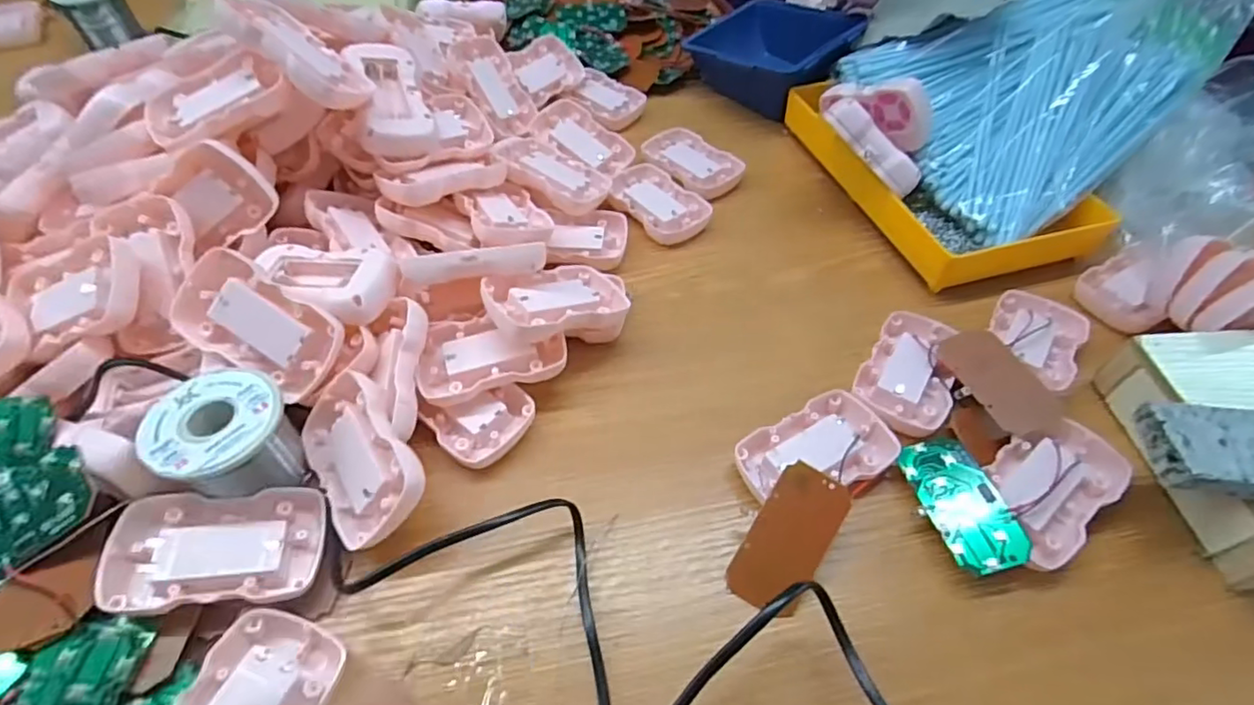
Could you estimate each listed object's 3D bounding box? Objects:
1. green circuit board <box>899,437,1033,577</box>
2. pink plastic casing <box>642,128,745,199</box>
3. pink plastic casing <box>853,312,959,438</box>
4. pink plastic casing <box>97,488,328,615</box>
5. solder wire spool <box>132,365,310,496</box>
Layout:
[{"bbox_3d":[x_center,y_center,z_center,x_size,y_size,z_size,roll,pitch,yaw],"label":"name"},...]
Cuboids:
[{"bbox_3d":[0.177,0.079,0.315,0.038,0.004,0.073,-21,50,1],"label":"green circuit board"},{"bbox_3d":[0.056,-0.166,0.518,0.059,0.012,0.086,-34,58,-23],"label":"pink plastic casing"},{"bbox_3d":[0.179,0.011,0.376,0.053,0.013,0.085,24,56,19],"label":"pink plastic casing"},{"bbox_3d":[-0.197,0.096,0.289,0.087,0.018,0.055,-4,55,-19],"label":"pink plastic casing"},{"bbox_3d":[-0.203,0.045,0.306,0.054,0.047,0.059,-1,52,1],"label":"solder wire spool"}]

